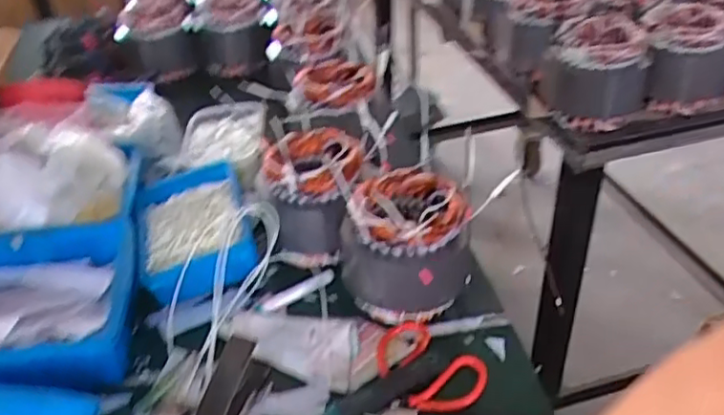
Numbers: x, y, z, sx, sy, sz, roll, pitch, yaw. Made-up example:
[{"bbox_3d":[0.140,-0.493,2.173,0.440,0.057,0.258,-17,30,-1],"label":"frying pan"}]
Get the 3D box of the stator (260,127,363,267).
[{"bbox_3d":[-0.062,-0.016,0.829,0.135,0.141,0.125,4,37,9],"label":"stator"}]

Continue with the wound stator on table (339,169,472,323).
[{"bbox_3d":[0.051,0.047,0.759,0.145,0.143,0.140,-2,37,1],"label":"wound stator on table"}]

